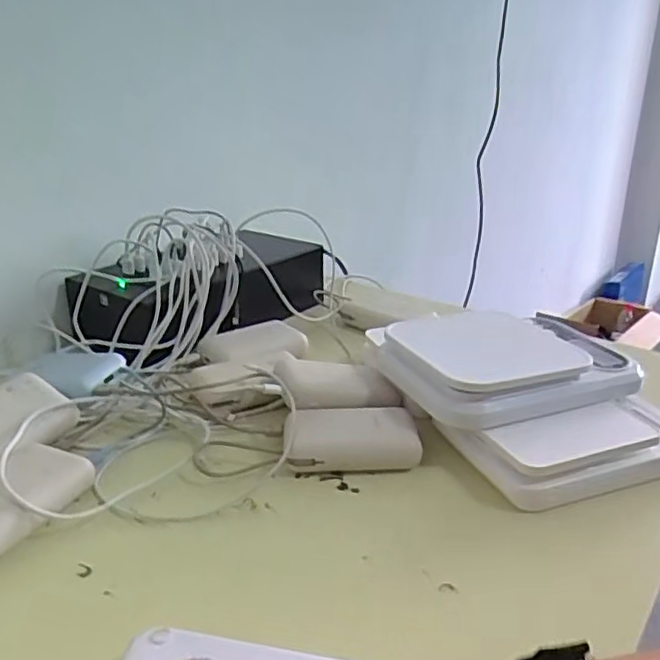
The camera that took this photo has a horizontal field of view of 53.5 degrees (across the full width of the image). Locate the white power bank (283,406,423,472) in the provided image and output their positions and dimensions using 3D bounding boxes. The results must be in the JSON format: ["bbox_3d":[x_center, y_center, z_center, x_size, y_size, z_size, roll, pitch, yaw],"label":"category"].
[{"bbox_3d":[0.016,0.082,0.509,0.099,0.031,0.058,-2,23,-6],"label":"white power bank"}]

